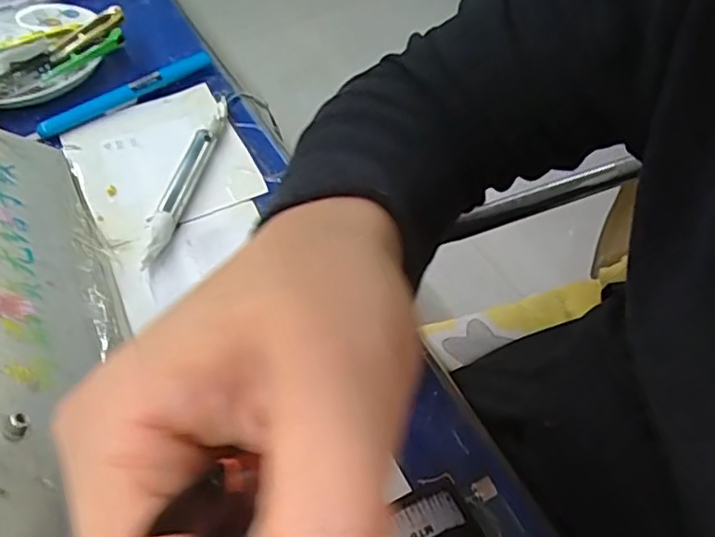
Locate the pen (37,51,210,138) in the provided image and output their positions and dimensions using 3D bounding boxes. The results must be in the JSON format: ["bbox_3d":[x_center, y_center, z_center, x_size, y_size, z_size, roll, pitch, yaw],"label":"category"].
[{"bbox_3d":[-0.172,-0.134,0.475,0.139,0.012,0.015,-33,57,-23],"label":"pen"}]

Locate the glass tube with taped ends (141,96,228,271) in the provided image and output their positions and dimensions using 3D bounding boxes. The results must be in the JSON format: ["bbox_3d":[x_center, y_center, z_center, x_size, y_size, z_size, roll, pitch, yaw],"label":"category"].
[{"bbox_3d":[-0.111,-0.062,0.415,0.015,0.017,0.153,7,51,6],"label":"glass tube with taped ends"}]

